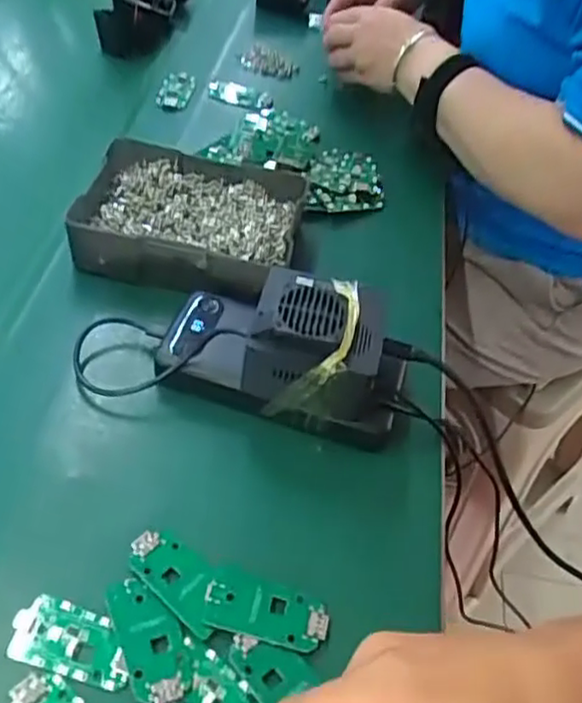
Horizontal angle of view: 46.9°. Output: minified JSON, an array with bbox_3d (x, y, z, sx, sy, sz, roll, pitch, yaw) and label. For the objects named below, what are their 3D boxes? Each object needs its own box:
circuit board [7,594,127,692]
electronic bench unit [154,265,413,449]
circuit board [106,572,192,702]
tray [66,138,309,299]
[{"bbox_3d":[-0.107,0.142,0.329,0.060,0.005,0.031,14,50,8],"label":"circuit board"},{"bbox_3d":[-0.004,-0.007,0.421,0.157,0.080,0.079,16,50,9],"label":"electronic bench unit"},{"bbox_3d":[-0.070,0.140,0.330,0.028,0.005,0.063,-18,53,-19],"label":"circuit board"},{"bbox_3d":[-0.074,-0.101,0.509,0.158,0.042,0.123,8,49,3],"label":"tray"}]

